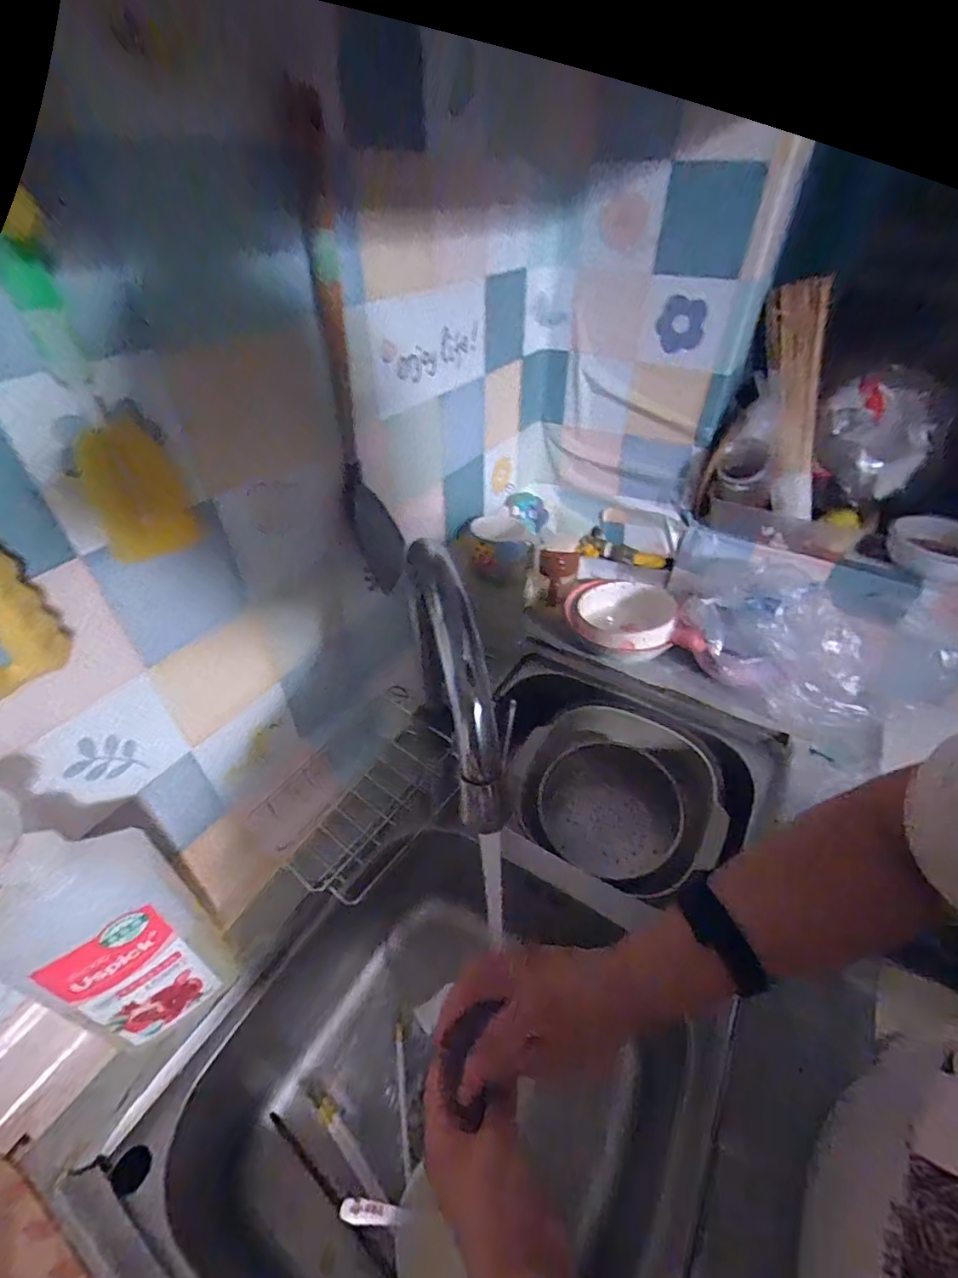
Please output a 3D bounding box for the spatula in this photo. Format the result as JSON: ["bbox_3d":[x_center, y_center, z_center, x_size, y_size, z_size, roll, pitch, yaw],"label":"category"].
[{"bbox_3d":[-0.112,-0.216,0.486,0.031,0.394,0.065,9,42,9],"label":"spatula"}]

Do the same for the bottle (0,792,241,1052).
[{"bbox_3d":[-0.259,0.205,0.369,0.052,0.269,0.095,31,49,30],"label":"bottle"}]

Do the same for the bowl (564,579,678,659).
[{"bbox_3d":[0.221,-0.029,0.837,0.165,0.076,0.155,1,41,-1],"label":"bowl"}]

